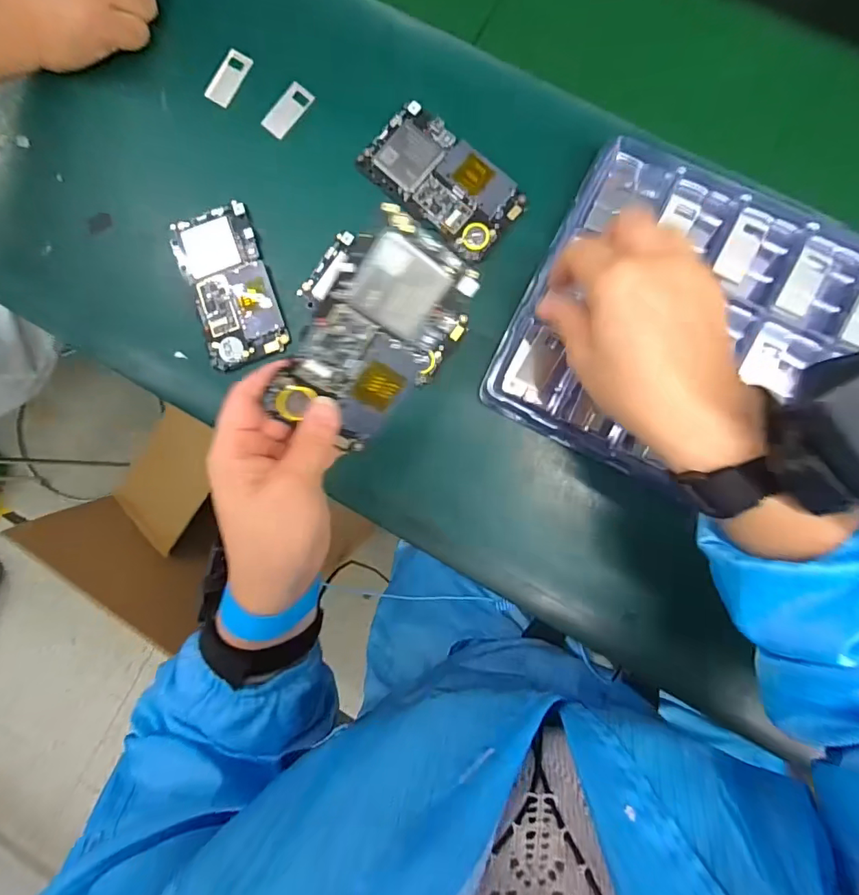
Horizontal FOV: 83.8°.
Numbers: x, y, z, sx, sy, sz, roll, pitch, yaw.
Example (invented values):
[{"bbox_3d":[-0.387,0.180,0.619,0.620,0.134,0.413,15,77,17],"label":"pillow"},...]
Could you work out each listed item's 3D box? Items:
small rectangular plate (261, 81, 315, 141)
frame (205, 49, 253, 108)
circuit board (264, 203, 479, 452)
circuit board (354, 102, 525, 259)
[{"bbox_3d":[-0.113,-0.268,0.381,0.022,0.005,0.043,39,90,4],"label":"small rectangular plate"},{"bbox_3d":[-0.161,-0.298,0.387,0.022,0.005,0.045,28,90,4],"label":"frame"},{"bbox_3d":[-0.029,-0.057,0.259,0.063,0.005,0.121,29,107,-28],"label":"circuit board"},{"bbox_3d":[0.009,-0.203,0.364,0.121,0.008,0.066,42,91,4],"label":"circuit board"}]

